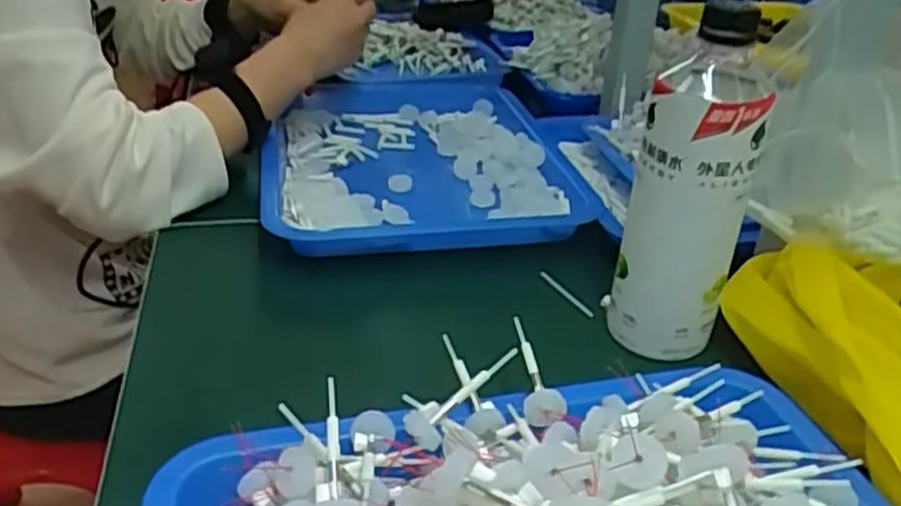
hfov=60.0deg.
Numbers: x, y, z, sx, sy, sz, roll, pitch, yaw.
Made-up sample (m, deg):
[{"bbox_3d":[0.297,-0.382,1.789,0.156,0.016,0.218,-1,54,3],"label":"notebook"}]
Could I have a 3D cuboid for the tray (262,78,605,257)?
[{"bbox_3d":[-0.036,-0.093,0.734,0.266,0.045,0.370,-2,31,-8],"label":"tray"}]

